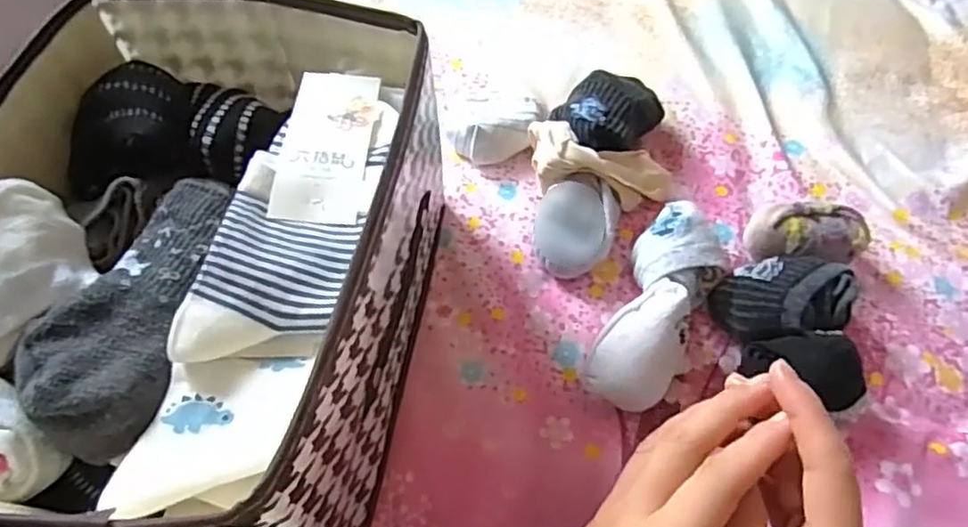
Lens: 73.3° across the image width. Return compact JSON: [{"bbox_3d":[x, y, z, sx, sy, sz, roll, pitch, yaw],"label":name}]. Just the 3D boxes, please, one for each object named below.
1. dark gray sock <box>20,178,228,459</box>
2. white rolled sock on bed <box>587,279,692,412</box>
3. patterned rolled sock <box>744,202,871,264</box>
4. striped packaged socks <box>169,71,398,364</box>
[{"bbox_3d":[-0.162,0.013,0.299,0.061,0.025,0.140,8,58,4],"label":"dark gray sock"},{"bbox_3d":[0.094,0.053,0.382,0.077,0.050,0.049,-39,66,-22],"label":"white rolled sock on bed"},{"bbox_3d":[0.211,-0.012,0.431,0.073,0.048,0.037,0,58,-1],"label":"patterned rolled sock"},{"bbox_3d":[-0.087,-0.030,0.315,0.061,0.021,0.167,10,58,5],"label":"striped packaged socks"}]

